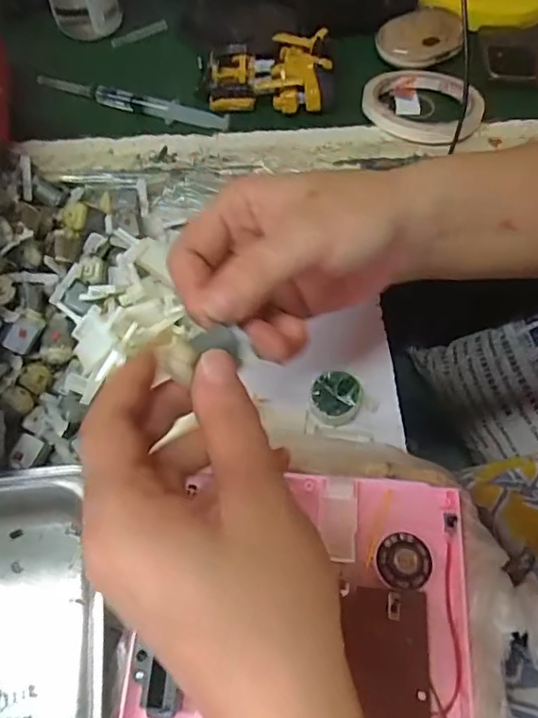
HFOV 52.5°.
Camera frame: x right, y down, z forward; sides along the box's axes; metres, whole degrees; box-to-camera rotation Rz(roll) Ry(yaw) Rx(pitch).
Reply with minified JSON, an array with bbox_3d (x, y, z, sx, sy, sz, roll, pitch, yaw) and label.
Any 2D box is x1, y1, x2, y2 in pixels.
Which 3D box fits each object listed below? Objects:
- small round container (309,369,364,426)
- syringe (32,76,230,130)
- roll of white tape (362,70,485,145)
[{"bbox_3d":[0.043,0.024,0.350,0.031,0.016,0.031,1,64,-1],"label":"small round container"},{"bbox_3d":[-0.116,-0.217,0.464,0.171,0.020,0.015,17,65,7],"label":"syringe"},{"bbox_3d":[0.129,-0.216,0.456,0.096,0.012,0.093,1,64,-1],"label":"roll of white tape"}]

